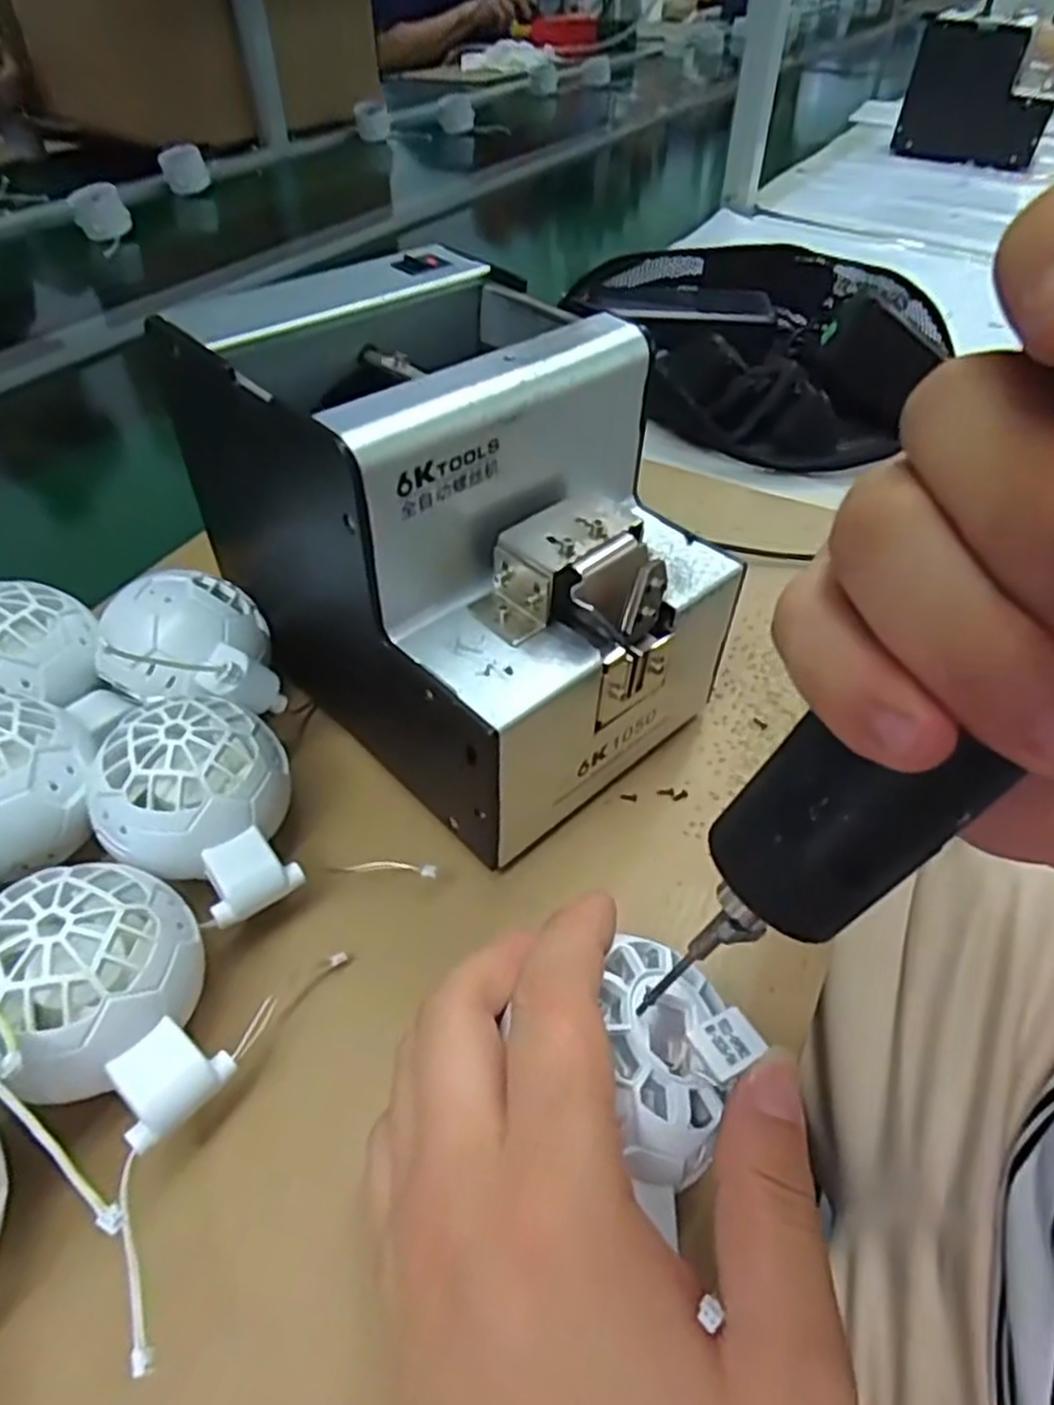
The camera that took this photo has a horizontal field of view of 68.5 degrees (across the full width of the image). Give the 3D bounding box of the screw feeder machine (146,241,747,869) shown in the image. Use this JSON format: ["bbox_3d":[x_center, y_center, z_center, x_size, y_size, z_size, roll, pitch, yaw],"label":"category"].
[{"bbox_3d":[-0.021,-0.056,0.292,0.132,0.141,0.157,-34,55,-29],"label":"screw feeder machine"}]

